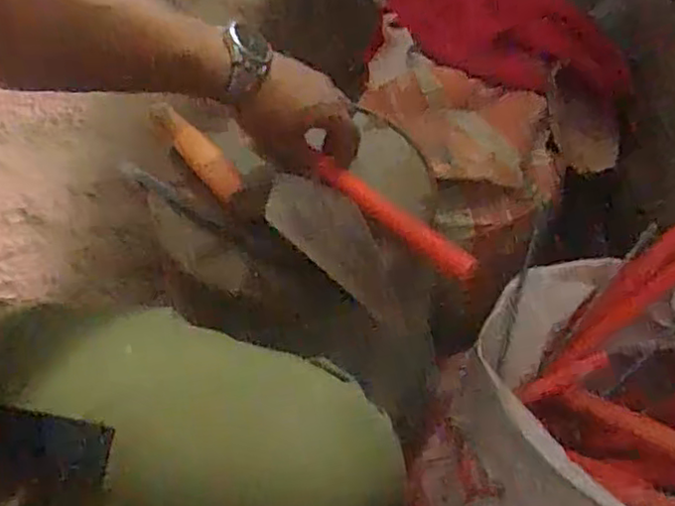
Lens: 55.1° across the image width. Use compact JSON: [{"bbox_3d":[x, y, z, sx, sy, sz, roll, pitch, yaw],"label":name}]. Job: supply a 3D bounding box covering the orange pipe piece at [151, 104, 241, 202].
[{"bbox_3d":[-0.132,-0.096,0.604,0.025,0.027,0.121,-30,60,-25],"label":"orange pipe piece"}]

